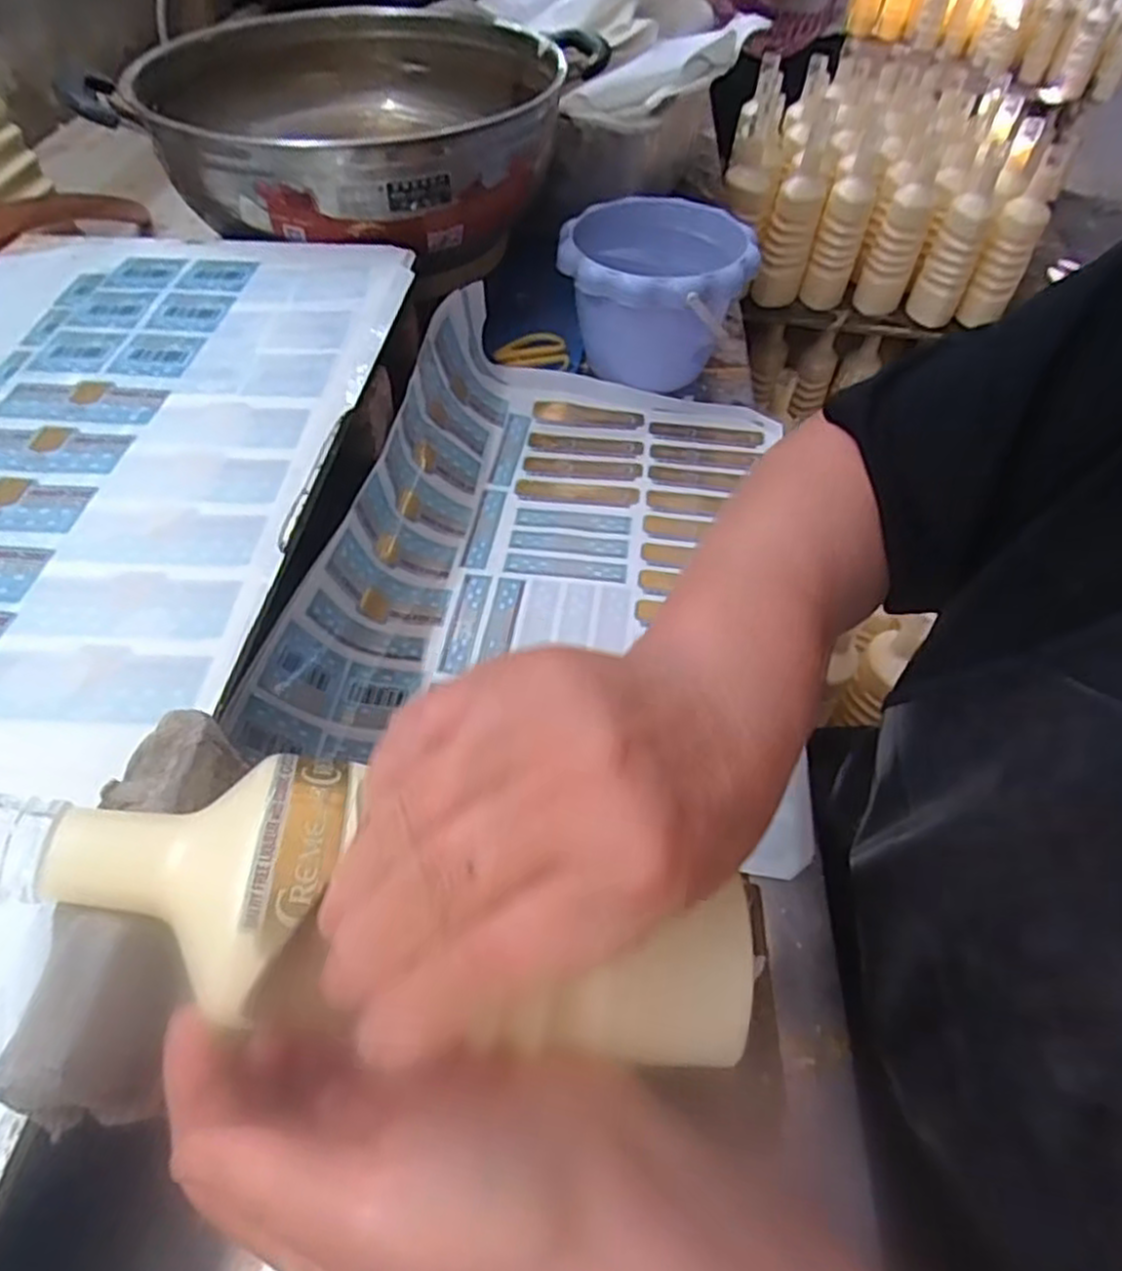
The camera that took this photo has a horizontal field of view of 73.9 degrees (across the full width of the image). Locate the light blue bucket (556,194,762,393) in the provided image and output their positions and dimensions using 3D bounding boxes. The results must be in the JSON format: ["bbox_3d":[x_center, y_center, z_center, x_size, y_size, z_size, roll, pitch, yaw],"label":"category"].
[{"bbox_3d":[0.079,-0.283,0.632,0.147,0.113,0.149,0,53,0],"label":"light blue bucket"}]

